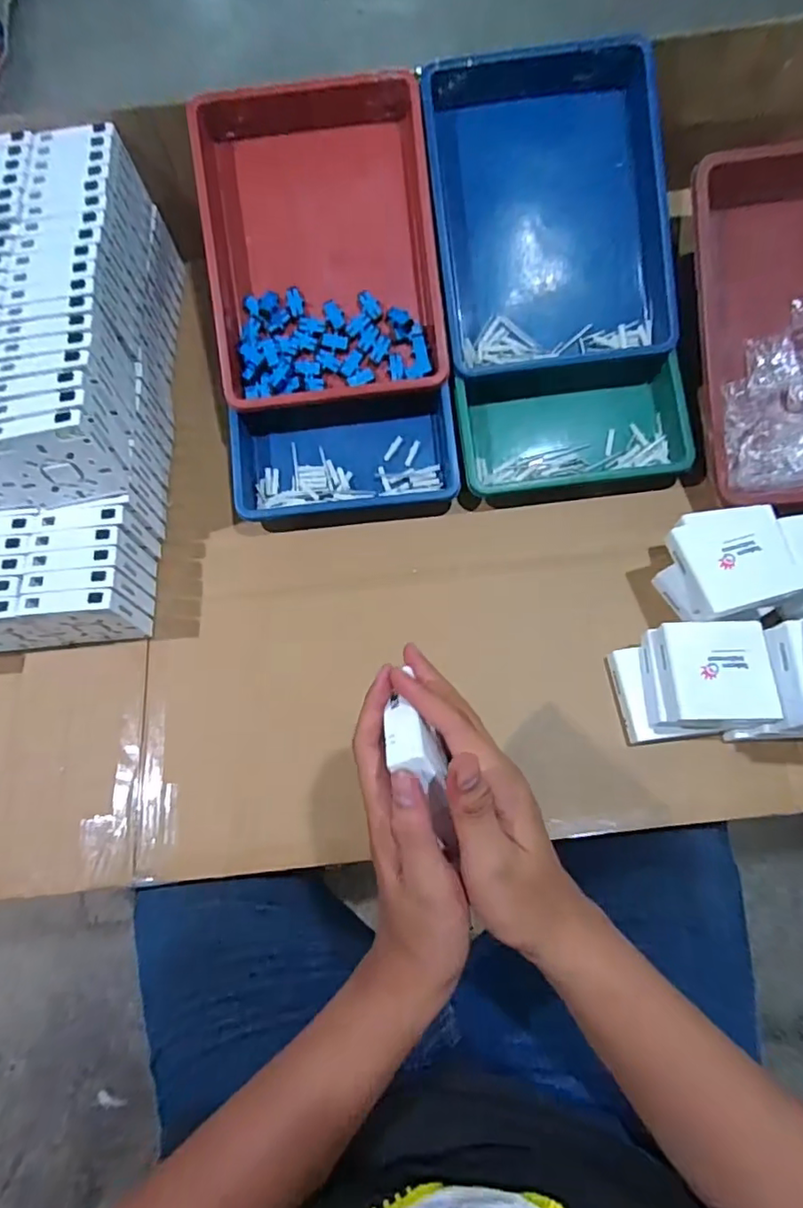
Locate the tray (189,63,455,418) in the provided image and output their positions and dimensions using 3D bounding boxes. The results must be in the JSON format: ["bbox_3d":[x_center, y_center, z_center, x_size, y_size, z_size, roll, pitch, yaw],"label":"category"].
[{"bbox_3d":[-0.086,-0.380,0.594,0.234,0.061,0.322,-6,93,0],"label":"tray"}]

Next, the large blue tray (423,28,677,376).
[{"bbox_3d":[0.154,-0.409,0.591,0.236,0.068,0.310,-8,91,2],"label":"large blue tray"}]

